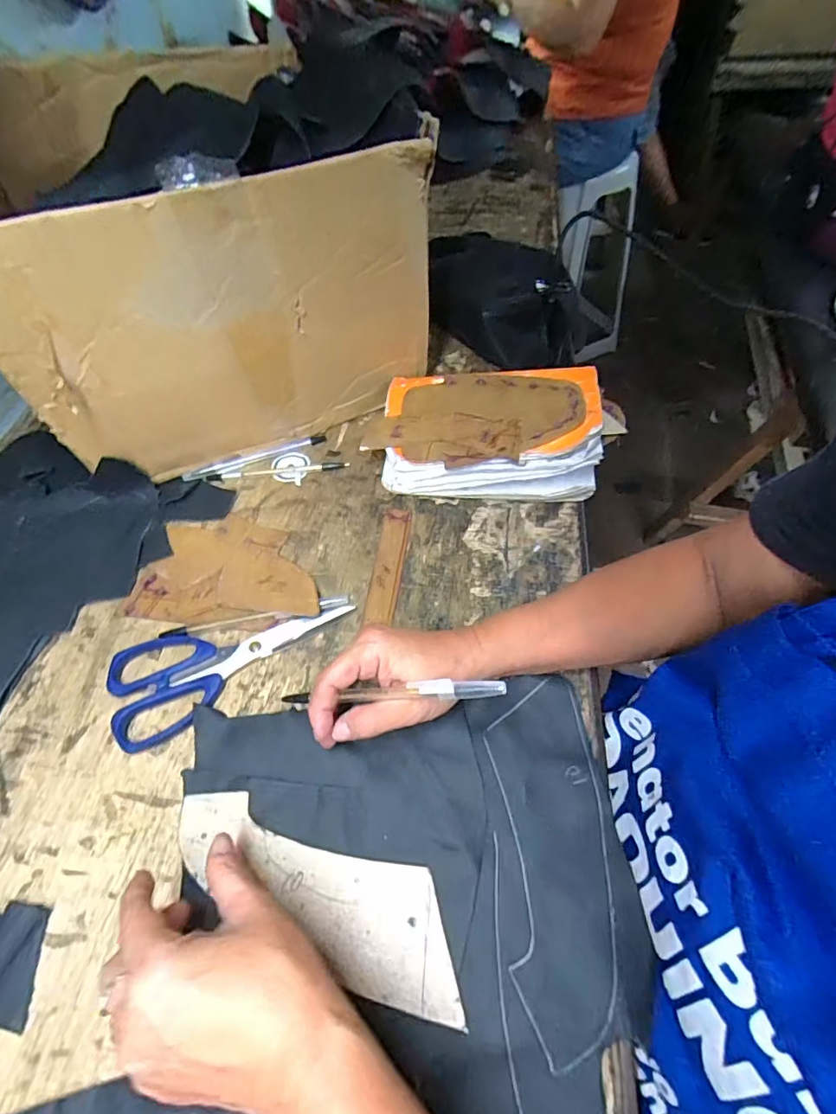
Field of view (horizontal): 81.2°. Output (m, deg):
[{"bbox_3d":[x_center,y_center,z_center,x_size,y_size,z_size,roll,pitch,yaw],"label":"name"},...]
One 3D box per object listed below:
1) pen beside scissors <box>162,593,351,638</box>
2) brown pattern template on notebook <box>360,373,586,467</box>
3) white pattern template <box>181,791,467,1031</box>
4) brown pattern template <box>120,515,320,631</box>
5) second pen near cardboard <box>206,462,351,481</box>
[{"bbox_3d":[-0.132,0.049,0.398,0.151,0.010,0.012,-9,55,-6],"label":"pen beside scissors"},{"bbox_3d":[0.051,-0.132,0.456,0.189,0.007,0.103,10,69,16],"label":"brown pattern template on notebook"},{"bbox_3d":[-0.061,0.196,0.293,0.194,0.004,0.060,20,58,16],"label":"white pattern template"},{"bbox_3d":[-0.162,0.009,0.427,0.165,0.017,0.107,6,55,5],"label":"brown pattern template"},{"bbox_3d":[-0.142,-0.088,0.492,0.141,0.004,0.011,-4,55,-2],"label":"second pen near cardboard"}]

